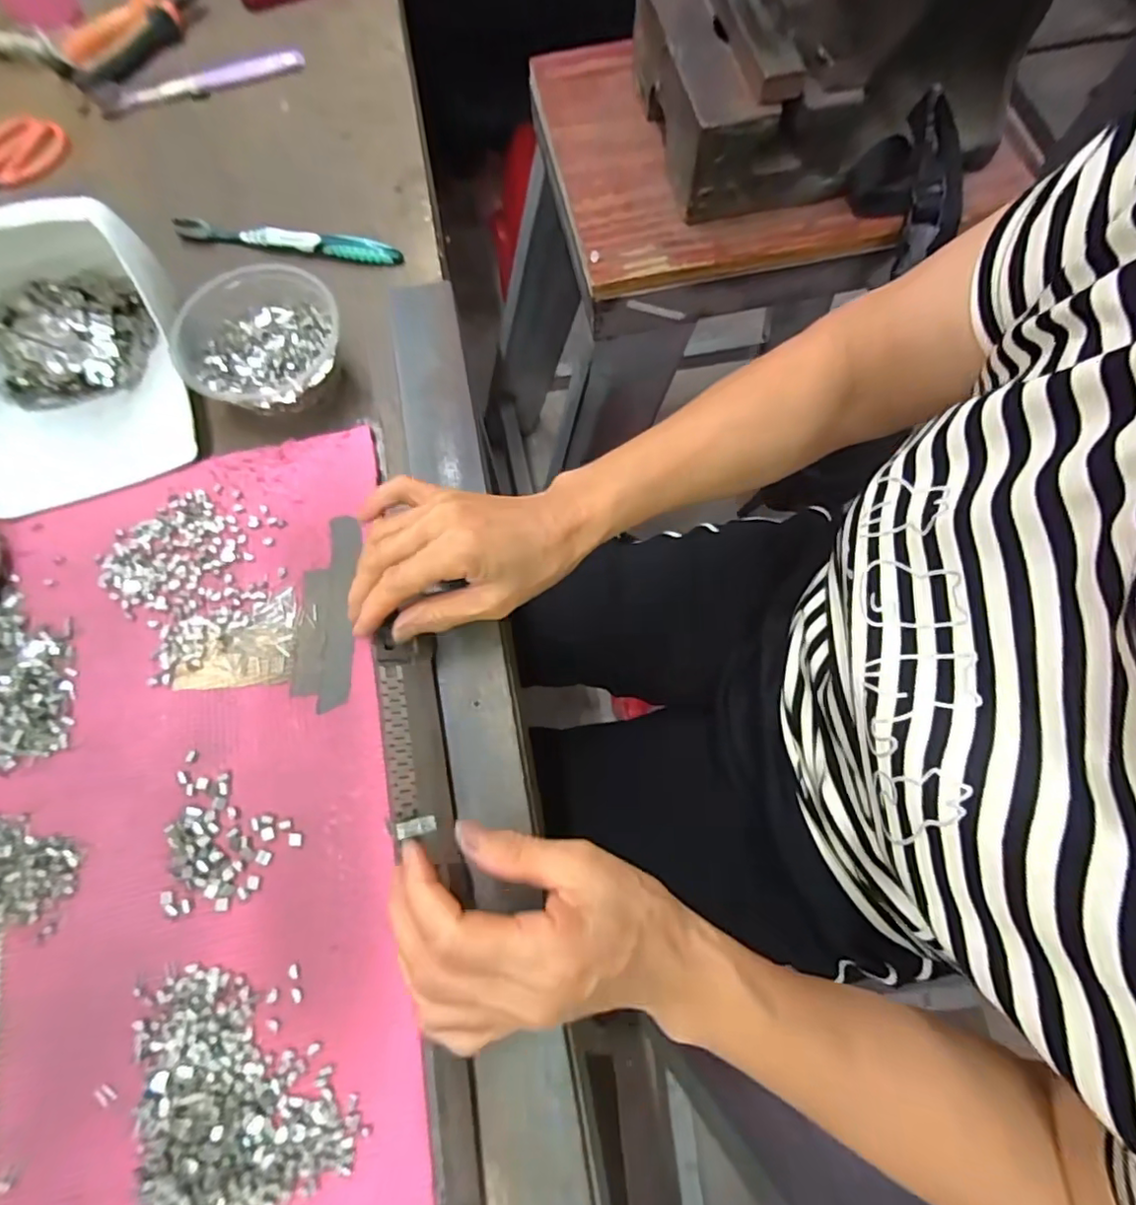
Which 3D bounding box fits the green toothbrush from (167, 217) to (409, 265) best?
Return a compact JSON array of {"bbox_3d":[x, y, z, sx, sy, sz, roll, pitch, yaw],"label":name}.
[{"bbox_3d":[-0.223,-0.285,0.456,0.183,0.015,0.014,9,72,3],"label":"green toothbrush"}]

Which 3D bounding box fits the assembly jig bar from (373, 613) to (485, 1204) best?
[{"bbox_3d":[-0.070,0.153,0.306,0.035,0.019,0.282,-9,74,-3],"label":"assembly jig bar"}]

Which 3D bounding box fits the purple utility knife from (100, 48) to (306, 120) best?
[{"bbox_3d":[-0.328,-0.470,0.523,0.179,0.014,0.018,-21,72,-4],"label":"purple utility knife"}]

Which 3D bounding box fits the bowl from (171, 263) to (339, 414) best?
[{"bbox_3d":[-0.205,-0.172,0.400,0.101,0.047,0.096,0,71,0],"label":"bowl"}]

